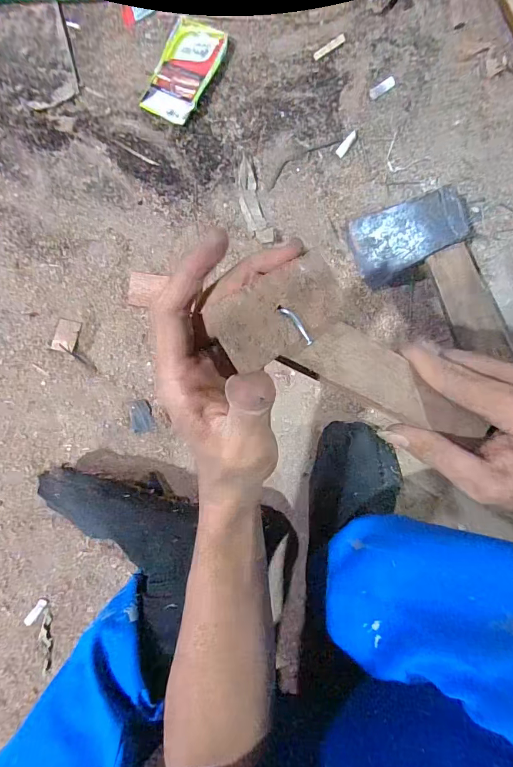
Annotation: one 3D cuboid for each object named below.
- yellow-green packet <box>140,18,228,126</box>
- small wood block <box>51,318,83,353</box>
[{"bbox_3d":[-0.077,-0.338,0.413,0.061,0.016,0.104,24,92,-2],"label":"yellow-green packet"},{"bbox_3d":[-0.210,-0.053,0.424,0.026,0.007,0.036,14,92,-2],"label":"small wood block"}]

